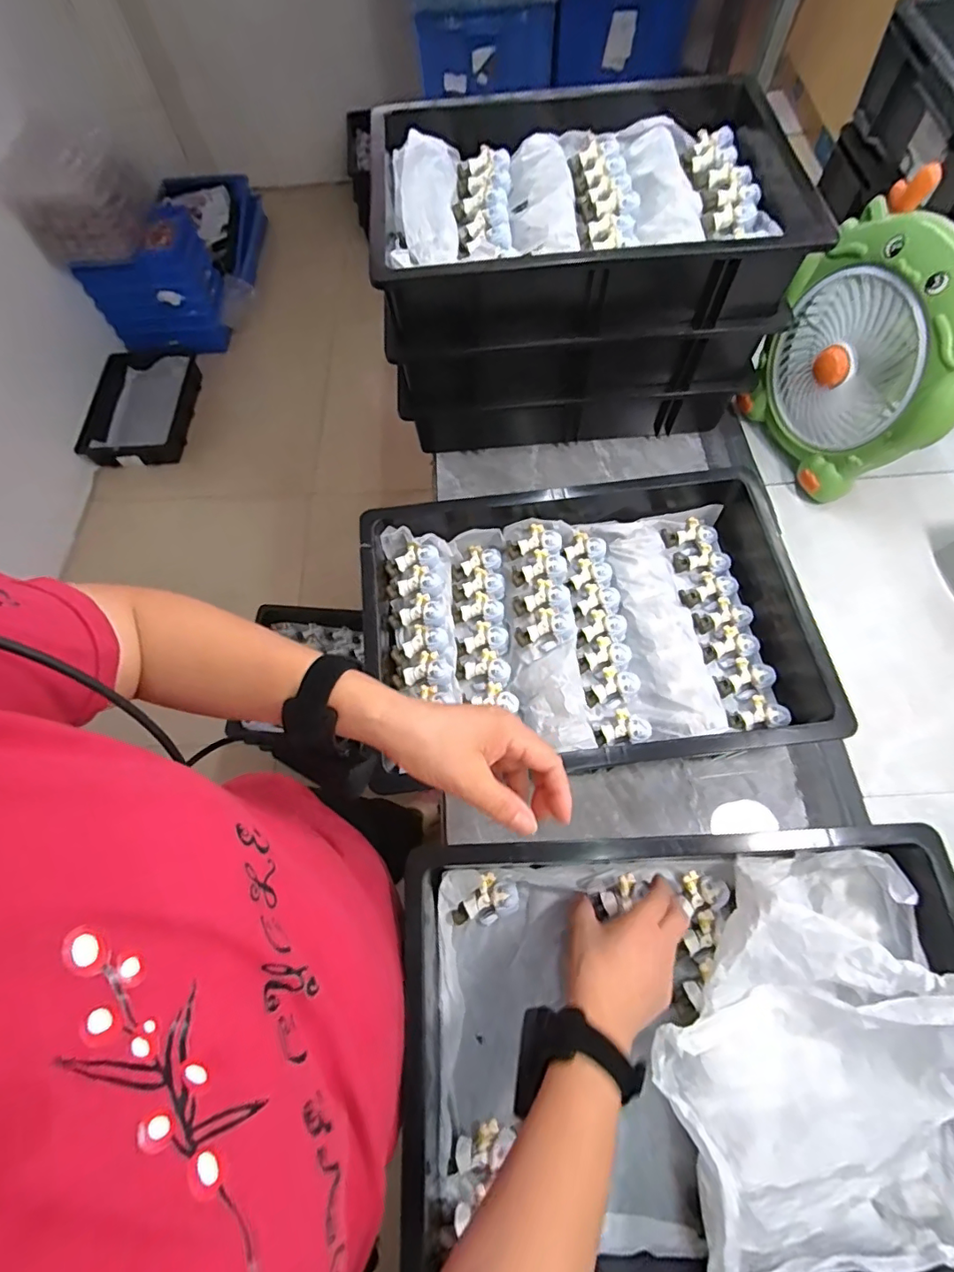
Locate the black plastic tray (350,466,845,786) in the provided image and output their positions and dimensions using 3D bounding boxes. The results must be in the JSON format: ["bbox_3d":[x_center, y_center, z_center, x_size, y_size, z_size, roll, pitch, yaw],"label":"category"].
[{"bbox_3d":[0.122,-0.020,0.575,0.461,0.076,0.325,-7,66,0],"label":"black plastic tray"}]

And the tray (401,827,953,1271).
[{"bbox_3d":[0.175,0.324,0.415,0.435,0.099,0.303,-4,66,1],"label":"tray"}]

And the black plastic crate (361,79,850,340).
[{"bbox_3d":[0.138,-0.540,0.648,0.506,0.107,0.423,-5,66,1],"label":"black plastic crate"}]

